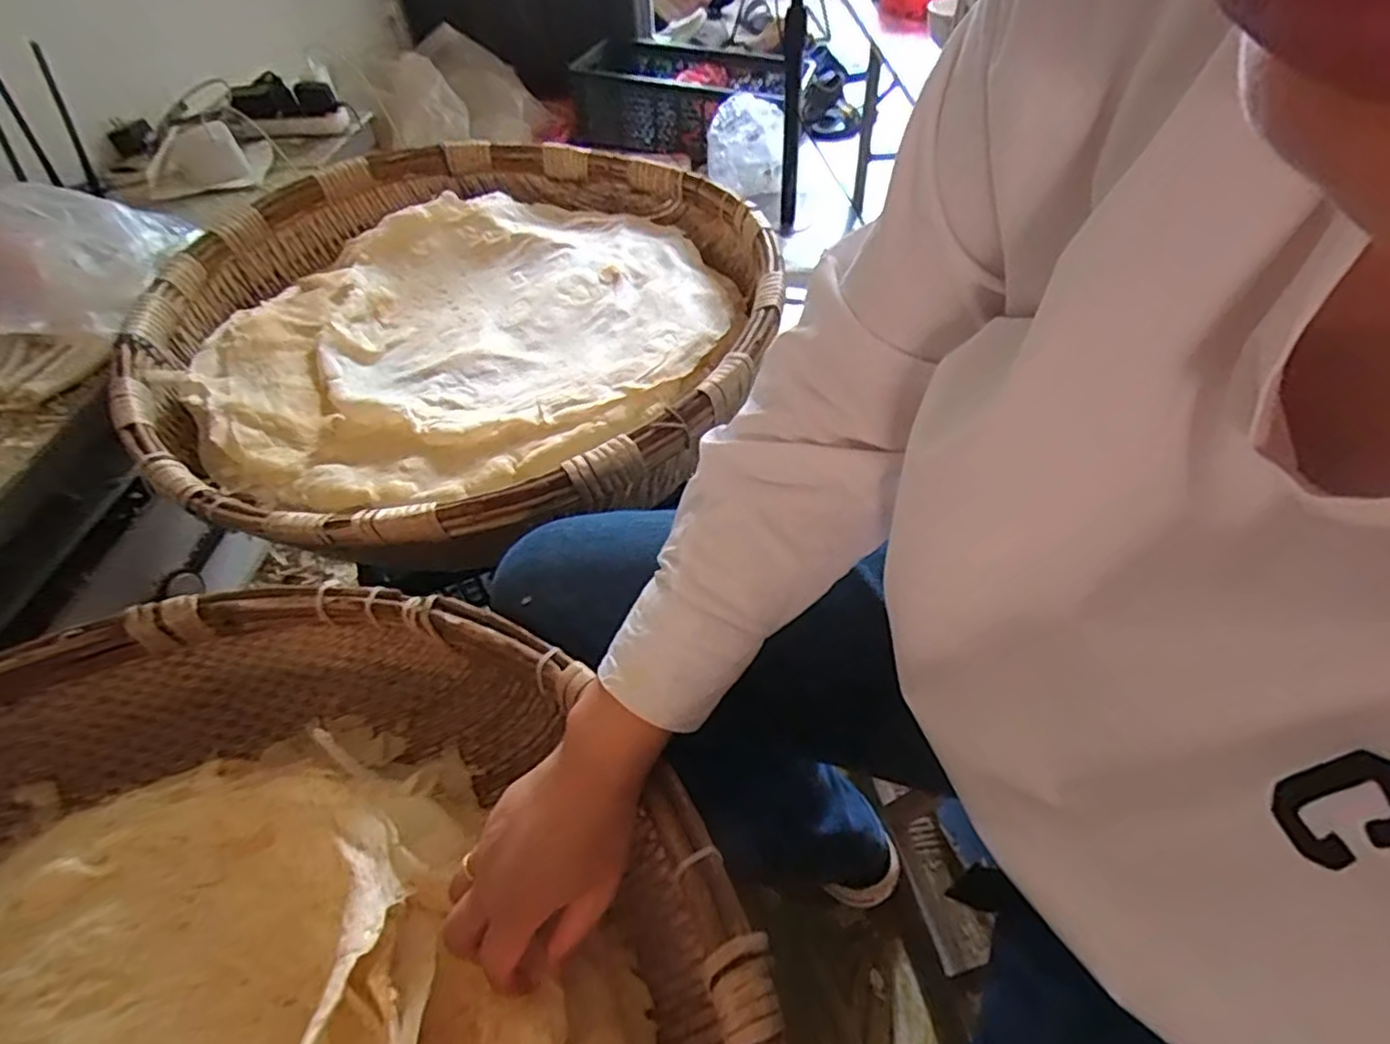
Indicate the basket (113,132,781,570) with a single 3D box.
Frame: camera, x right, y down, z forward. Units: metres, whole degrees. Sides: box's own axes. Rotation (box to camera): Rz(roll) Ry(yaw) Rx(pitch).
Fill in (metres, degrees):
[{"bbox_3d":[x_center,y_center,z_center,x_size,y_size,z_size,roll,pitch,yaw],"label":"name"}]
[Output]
[{"bbox_3d":[-0.248,-0.247,0.768,0.642,0.098,0.715,3,49,6],"label":"basket"}]

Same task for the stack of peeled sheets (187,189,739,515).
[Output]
[{"bbox_3d":[-0.234,-0.223,0.764,0.586,0.057,0.497,-31,54,-21],"label":"stack of peeled sheets"}]

